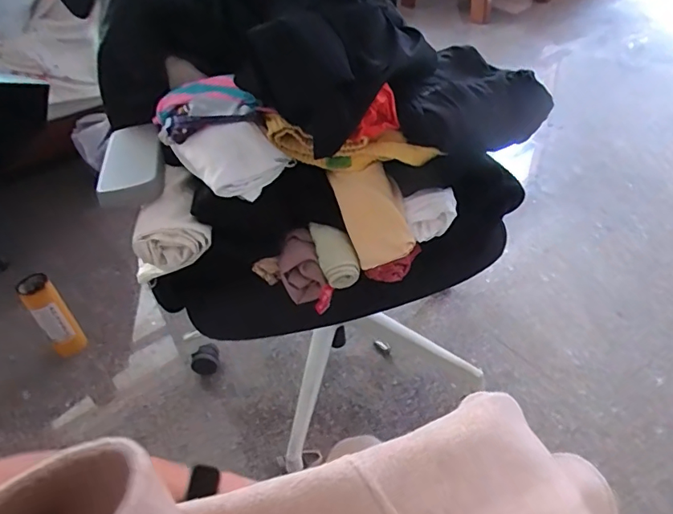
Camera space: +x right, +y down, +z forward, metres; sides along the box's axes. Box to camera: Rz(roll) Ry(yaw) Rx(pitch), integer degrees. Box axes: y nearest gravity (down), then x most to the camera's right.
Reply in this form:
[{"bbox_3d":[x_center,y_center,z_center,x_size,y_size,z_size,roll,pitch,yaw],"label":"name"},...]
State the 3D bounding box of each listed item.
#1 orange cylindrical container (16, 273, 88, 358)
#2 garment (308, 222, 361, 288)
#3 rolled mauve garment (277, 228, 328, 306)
[{"bbox_3d":[-0.683,0.143,1.206,0.073,0.068,0.214,-33,85,-32],"label":"orange cylindrical container"},{"bbox_3d":[0.000,-0.002,0.714,0.050,0.043,0.091,-18,69,0],"label":"garment"},{"bbox_3d":[-0.049,0.012,0.723,0.069,0.052,0.101,-22,66,-2],"label":"rolled mauve garment"}]

